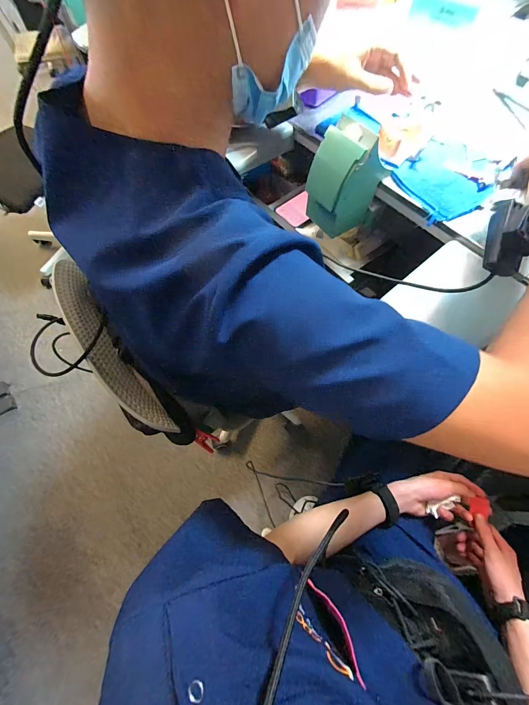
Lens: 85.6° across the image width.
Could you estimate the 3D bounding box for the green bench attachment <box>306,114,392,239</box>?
[{"bbox_3d":[0.126,-0.270,0.449,0.106,0.134,0.093,-31,67,-15],"label":"green bench attachment"}]

